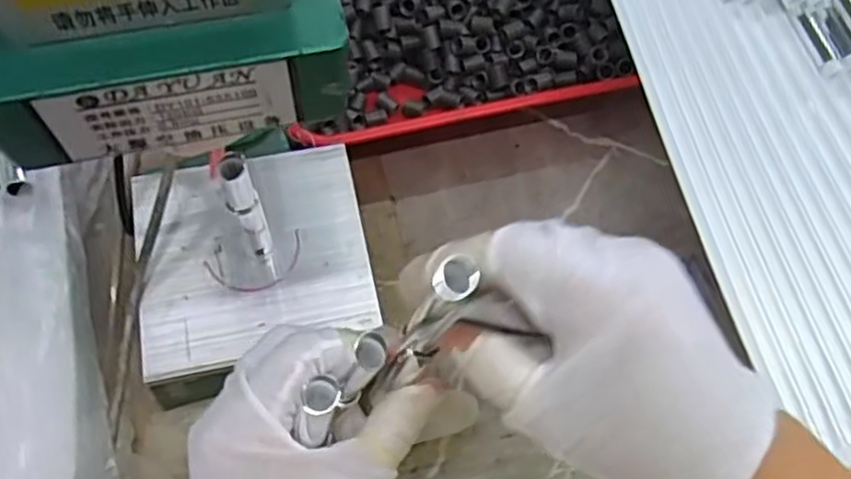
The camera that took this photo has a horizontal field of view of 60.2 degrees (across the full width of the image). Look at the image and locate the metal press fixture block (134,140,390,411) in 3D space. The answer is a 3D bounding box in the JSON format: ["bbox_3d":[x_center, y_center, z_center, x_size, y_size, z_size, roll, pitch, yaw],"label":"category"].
[{"bbox_3d":[-0.090,0.000,0.377,0.117,0.087,0.125,-10,65,-8],"label":"metal press fixture block"}]

